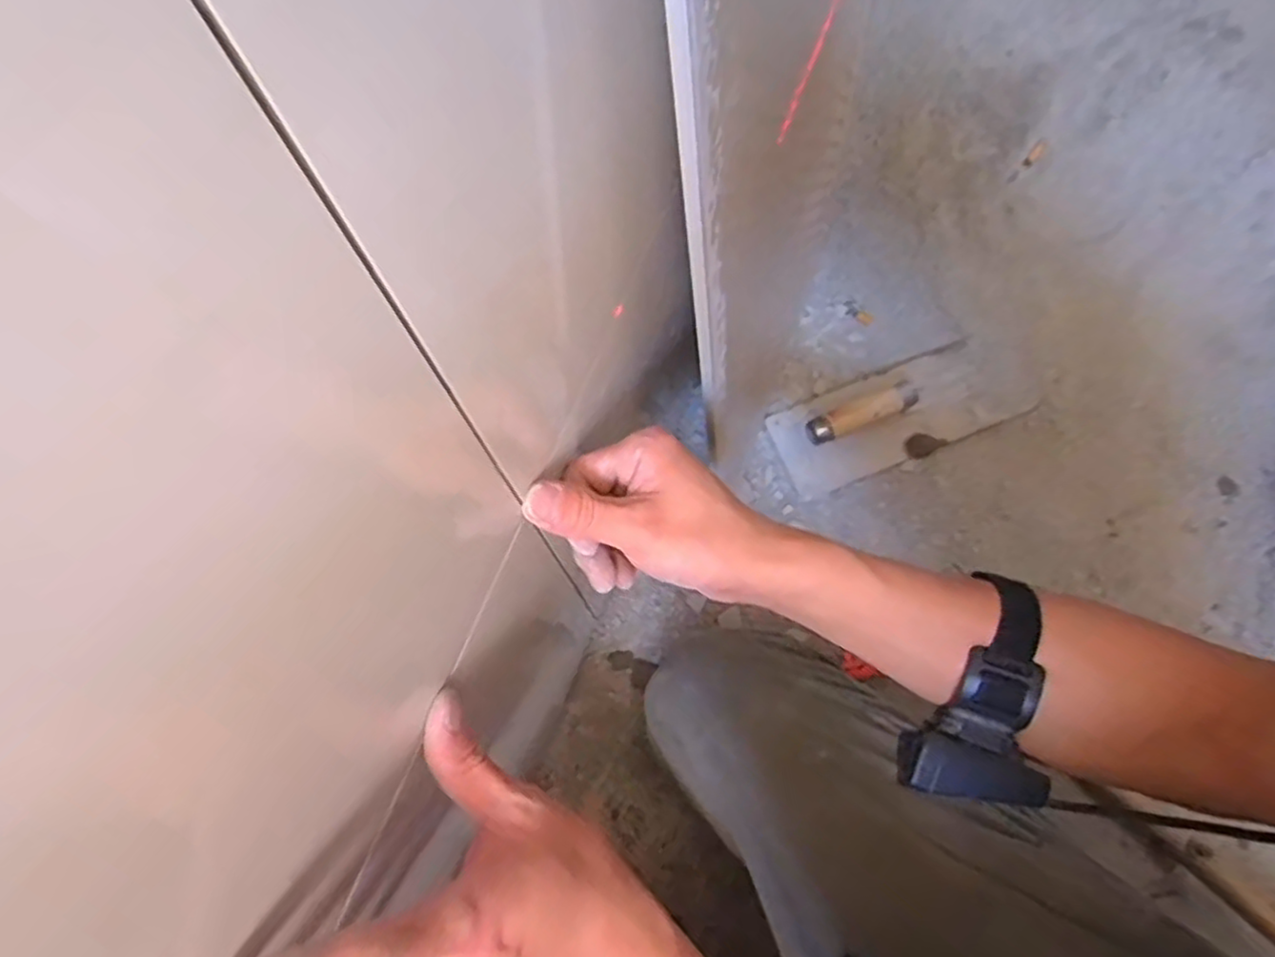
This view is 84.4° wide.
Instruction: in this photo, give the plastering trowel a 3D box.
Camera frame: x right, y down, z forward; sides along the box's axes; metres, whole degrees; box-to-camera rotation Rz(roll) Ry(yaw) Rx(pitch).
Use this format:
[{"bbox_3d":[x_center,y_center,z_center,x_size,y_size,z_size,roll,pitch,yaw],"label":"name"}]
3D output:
[{"bbox_3d":[0.295,-0.081,0.775,0.270,0.091,0.106,-19,72,-6],"label":"plastering trowel"}]

